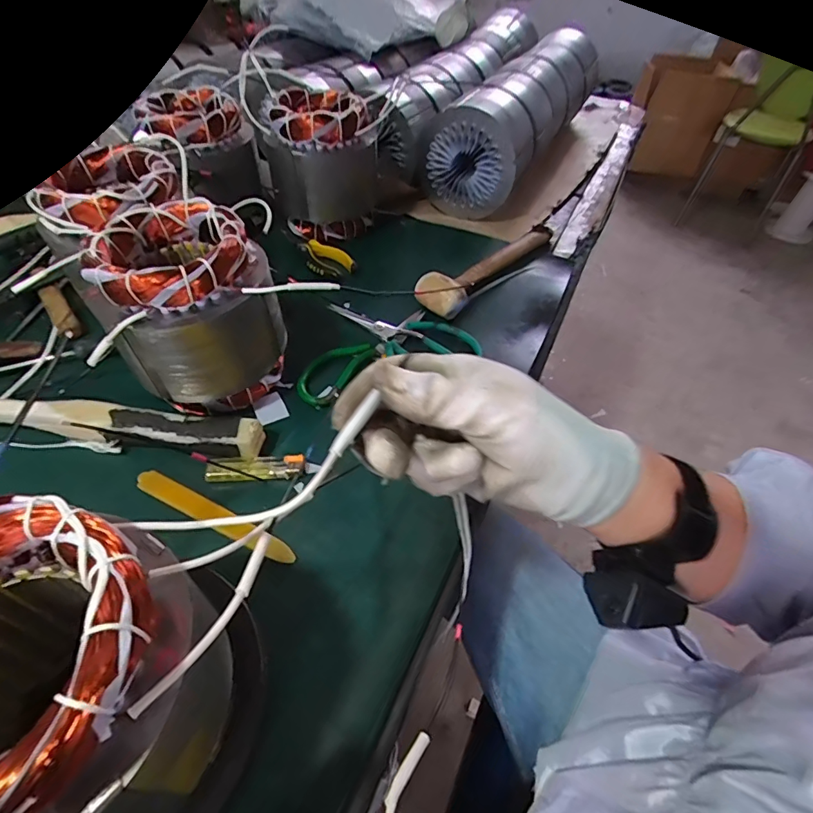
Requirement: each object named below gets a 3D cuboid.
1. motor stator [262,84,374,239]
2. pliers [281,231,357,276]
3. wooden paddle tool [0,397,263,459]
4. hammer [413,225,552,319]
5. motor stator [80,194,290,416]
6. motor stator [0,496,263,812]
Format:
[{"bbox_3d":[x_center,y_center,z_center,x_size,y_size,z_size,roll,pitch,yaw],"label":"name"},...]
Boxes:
[{"bbox_3d":[-0.115,-0.354,0.678,0.131,0.163,0.136,2,50,-4],"label":"motor stator"},{"bbox_3d":[-0.135,-0.225,0.658,0.049,0.020,0.146,-32,60,-28],"label":"pliers"},{"bbox_3d":[-0.304,0.014,0.437,0.331,0.031,0.036,8,50,1],"label":"wooden paddle tool"},{"bbox_3d":[0.115,-0.205,0.641,0.063,0.039,0.270,33,55,21],"label":"hammer"},{"bbox_3d":[-0.205,-0.089,0.447,0.128,0.159,0.132,3,50,-3],"label":"motor stator"},{"bbox_3d":[-0.163,0.146,0.237,0.148,0.169,0.131,35,56,22],"label":"motor stator"}]

